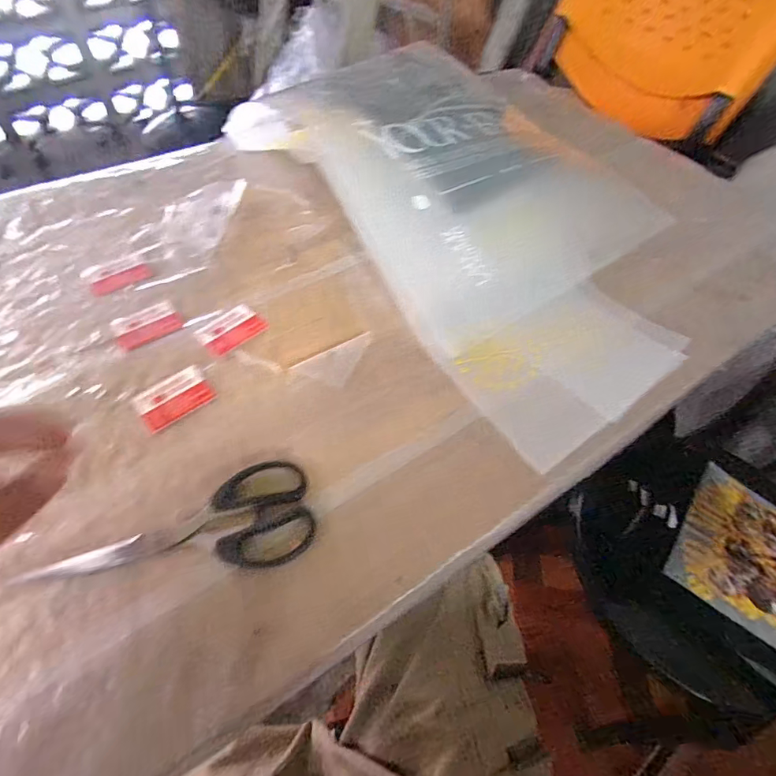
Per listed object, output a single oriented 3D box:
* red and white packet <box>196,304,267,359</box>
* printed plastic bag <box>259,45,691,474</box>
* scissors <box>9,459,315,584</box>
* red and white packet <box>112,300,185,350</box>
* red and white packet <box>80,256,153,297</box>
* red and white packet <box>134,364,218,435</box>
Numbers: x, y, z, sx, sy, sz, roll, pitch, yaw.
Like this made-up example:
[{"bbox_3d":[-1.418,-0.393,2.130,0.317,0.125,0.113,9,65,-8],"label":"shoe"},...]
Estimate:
[{"bbox_3d":[-0.136,-0.052,0.386,0.055,0.004,0.039,-39,68,-25],"label":"red and white packet"},{"bbox_3d":[0.129,-0.192,0.448,0.333,0.085,0.439,-29,64,-21],"label":"printed plastic bag"},{"bbox_3d":[-0.137,0.088,0.294,0.171,0.005,0.069,-3,58,-7],"label":"scissors"},{"bbox_3d":[-0.210,-0.056,0.388,0.053,0.004,0.036,-27,64,-20],"label":"red and white packet"},{"bbox_3d":[-0.254,-0.108,0.415,0.052,0.004,0.042,-30,64,-21],"label":"red and white packet"},{"bbox_3d":[-0.168,0.006,0.347,0.054,0.004,0.039,-35,67,-24],"label":"red and white packet"}]

